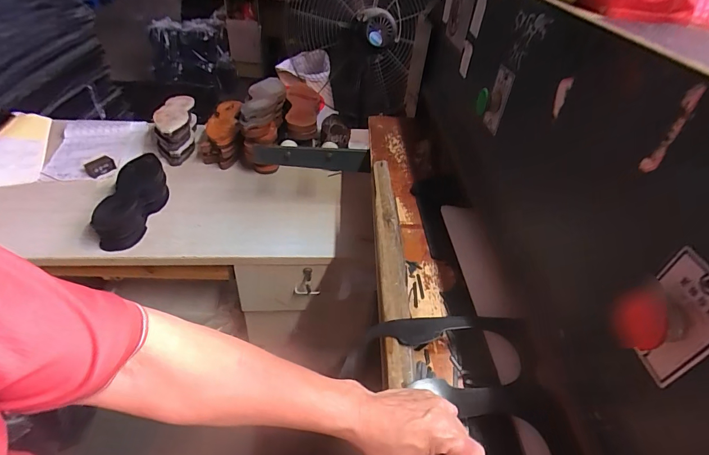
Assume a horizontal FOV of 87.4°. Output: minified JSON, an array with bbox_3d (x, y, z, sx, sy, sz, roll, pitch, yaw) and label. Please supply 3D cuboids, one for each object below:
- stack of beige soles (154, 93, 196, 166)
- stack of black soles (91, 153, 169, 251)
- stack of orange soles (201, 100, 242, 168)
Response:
[{"bbox_3d":[-0.582,-0.319,1.205,0.107,0.123,0.247,-5,41,-12],"label":"stack of beige soles"},{"bbox_3d":[-0.559,-0.084,0.955,0.103,0.083,0.321,0,40,-6],"label":"stack of black soles"},{"bbox_3d":[-0.438,-0.327,1.226,0.113,0.107,0.275,1,52,-5],"label":"stack of orange soles"}]

